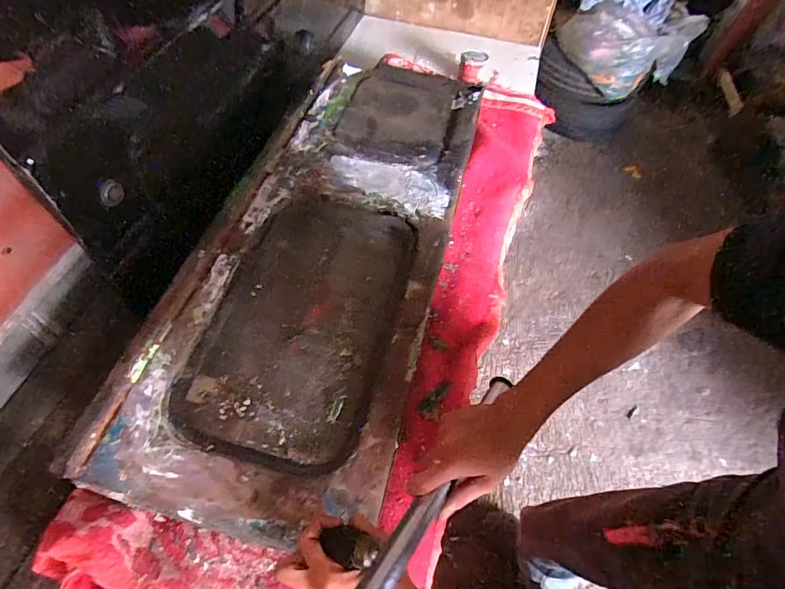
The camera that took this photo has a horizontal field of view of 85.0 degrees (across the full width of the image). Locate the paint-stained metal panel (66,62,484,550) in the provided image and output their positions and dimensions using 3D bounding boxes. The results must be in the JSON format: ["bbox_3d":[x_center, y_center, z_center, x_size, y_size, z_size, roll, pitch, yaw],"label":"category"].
[{"bbox_3d":[-0.090,-0.139,0.755,0.375,0.087,0.990,13,62,6],"label":"paint-stained metal panel"}]

